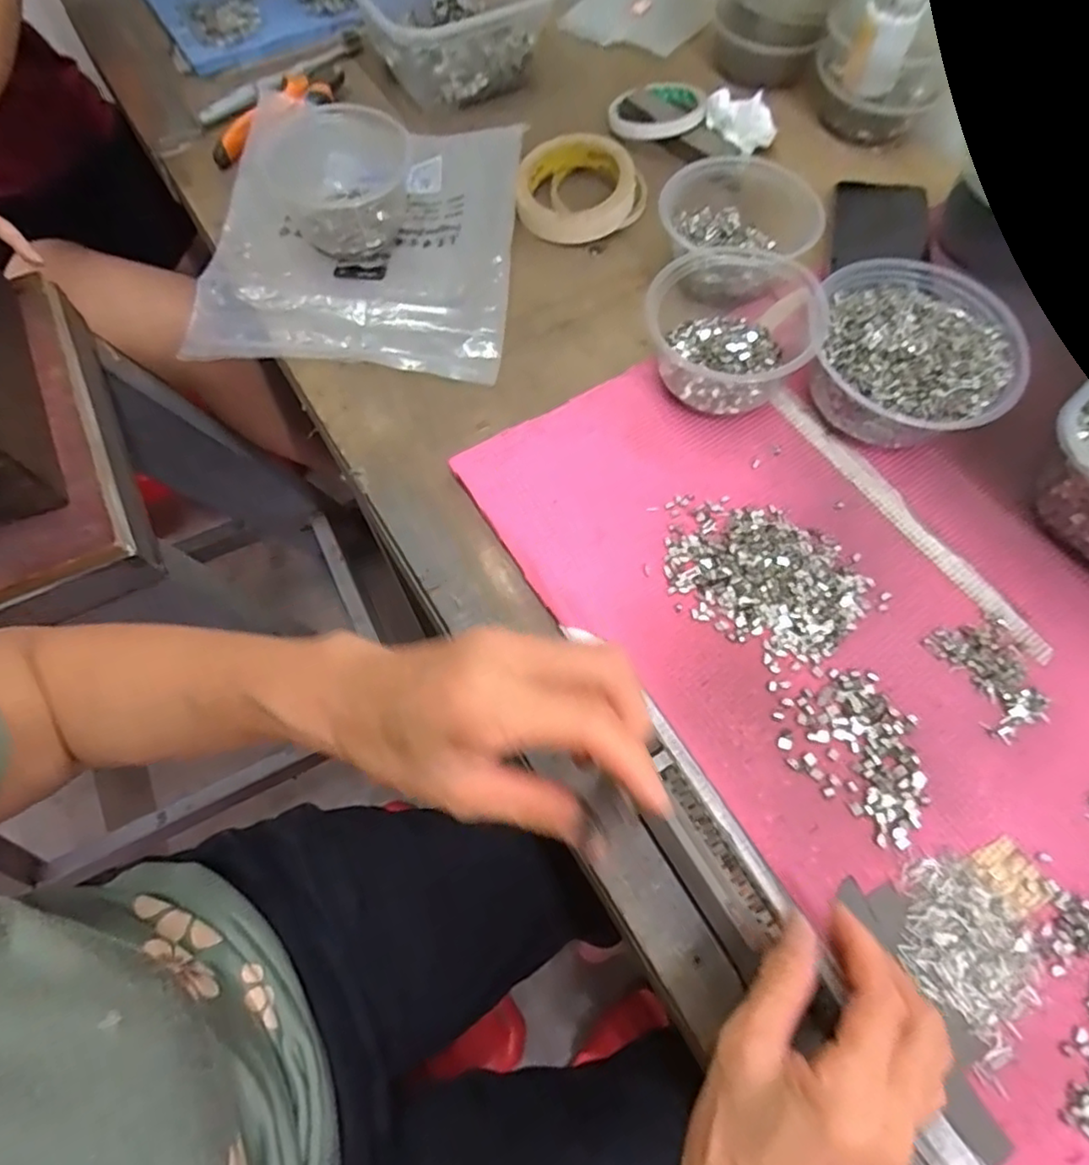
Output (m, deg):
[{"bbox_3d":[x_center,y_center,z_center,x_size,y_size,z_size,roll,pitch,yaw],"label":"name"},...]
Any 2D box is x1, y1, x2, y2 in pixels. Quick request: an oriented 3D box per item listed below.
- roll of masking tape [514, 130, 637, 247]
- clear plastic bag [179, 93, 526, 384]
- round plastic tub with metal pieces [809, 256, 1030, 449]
[{"bbox_3d":[0.028,-0.334,0.538,0.093,0.025,0.111,14,68,6],"label":"roll of masking tape"},{"bbox_3d":[-0.146,-0.287,0.515,0.240,0.035,0.260,5,67,2],"label":"clear plastic bag"},{"bbox_3d":[0.246,-0.152,0.437,0.121,0.061,0.131,0,67,0],"label":"round plastic tub with metal pieces"}]

